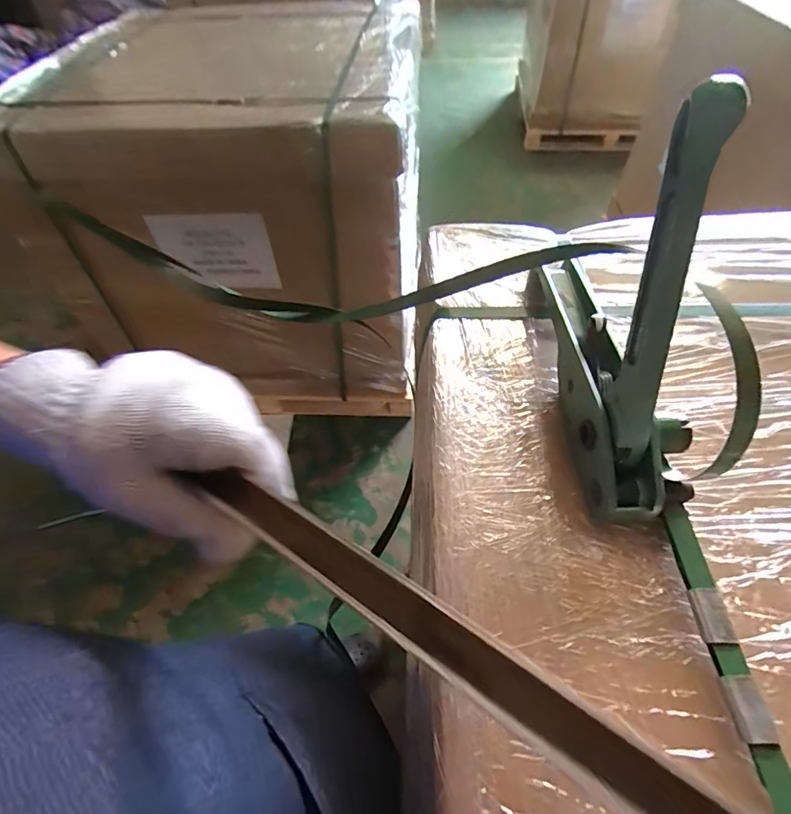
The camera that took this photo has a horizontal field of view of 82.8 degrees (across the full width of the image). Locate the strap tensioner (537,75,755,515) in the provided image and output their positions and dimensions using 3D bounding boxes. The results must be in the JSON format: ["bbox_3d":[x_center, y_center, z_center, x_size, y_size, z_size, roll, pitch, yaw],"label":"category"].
[{"bbox_3d":[0.165,-0.079,0.303,0.081,0.222,0.244,3,53,6],"label":"strap tensioner"}]

